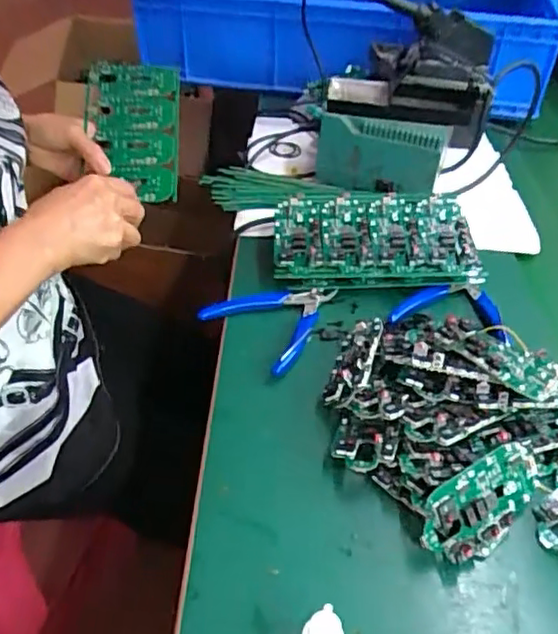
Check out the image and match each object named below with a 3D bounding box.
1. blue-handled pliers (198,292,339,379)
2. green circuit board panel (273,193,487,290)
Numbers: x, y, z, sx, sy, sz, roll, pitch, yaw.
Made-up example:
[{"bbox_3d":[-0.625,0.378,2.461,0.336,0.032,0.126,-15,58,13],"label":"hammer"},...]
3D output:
[{"bbox_3d":[0.002,-0.003,0.562,0.101,0.019,0.116,34,49,29],"label":"blue-handled pliers"},{"bbox_3d":[0.094,-0.080,0.612,0.195,0.025,0.112,-4,57,-1],"label":"green circuit board panel"}]

